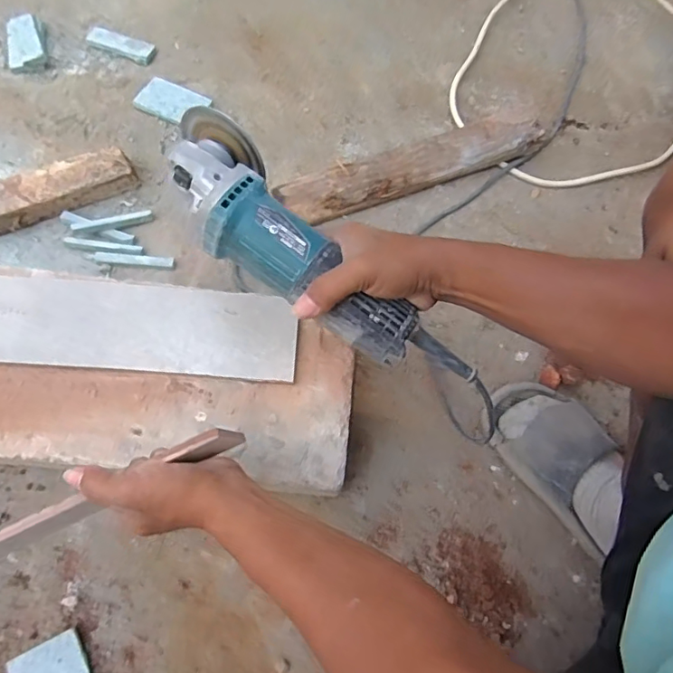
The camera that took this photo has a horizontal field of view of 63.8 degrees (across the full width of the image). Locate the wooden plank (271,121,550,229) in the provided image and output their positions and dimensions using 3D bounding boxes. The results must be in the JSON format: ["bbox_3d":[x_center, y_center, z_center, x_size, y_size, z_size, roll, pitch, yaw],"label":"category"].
[{"bbox_3d":[0.104,-0.234,0.745,0.371,0.048,0.057,-18,70,-9],"label":"wooden plank"}]

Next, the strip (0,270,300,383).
[{"bbox_3d":[-0.334,-0.021,0.555,0.579,0.009,0.101,4,69,-3],"label":"strip"}]

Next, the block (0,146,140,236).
[{"bbox_3d":[-0.406,-0.176,0.700,0.282,0.039,0.058,-24,71,-12],"label":"block"}]

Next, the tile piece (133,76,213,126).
[{"bbox_3d":[-0.241,-0.344,0.787,0.095,0.011,0.065,30,70,9],"label":"tile piece"}]

